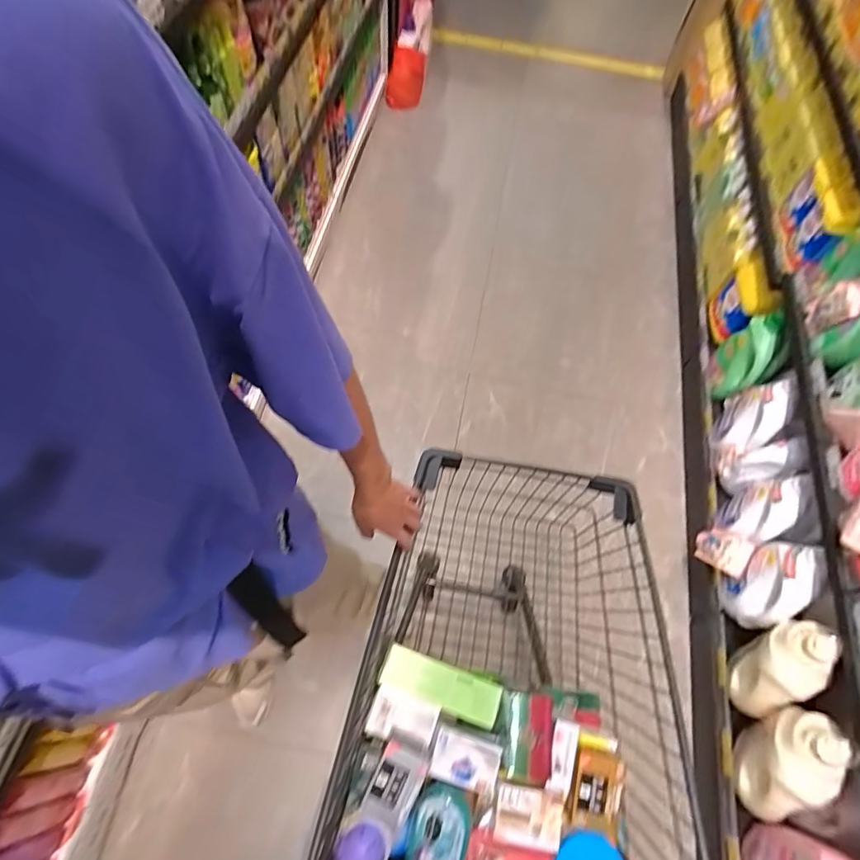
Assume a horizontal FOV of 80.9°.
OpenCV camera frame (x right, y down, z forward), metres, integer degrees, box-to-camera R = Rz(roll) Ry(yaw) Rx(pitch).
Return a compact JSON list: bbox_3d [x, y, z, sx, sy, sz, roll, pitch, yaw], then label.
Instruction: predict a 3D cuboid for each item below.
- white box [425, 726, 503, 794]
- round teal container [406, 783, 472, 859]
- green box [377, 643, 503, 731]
[{"bbox_3d":[0.052,0.481,0.733,0.099,0.026,0.067,18,63,5],"label":"white box"},{"bbox_3d":[0.013,0.568,0.706,0.080,0.035,0.110,17,63,5],"label":"round teal container"},{"bbox_3d":[0.016,0.399,0.787,0.185,0.030,0.062,19,63,6],"label":"green box"}]

